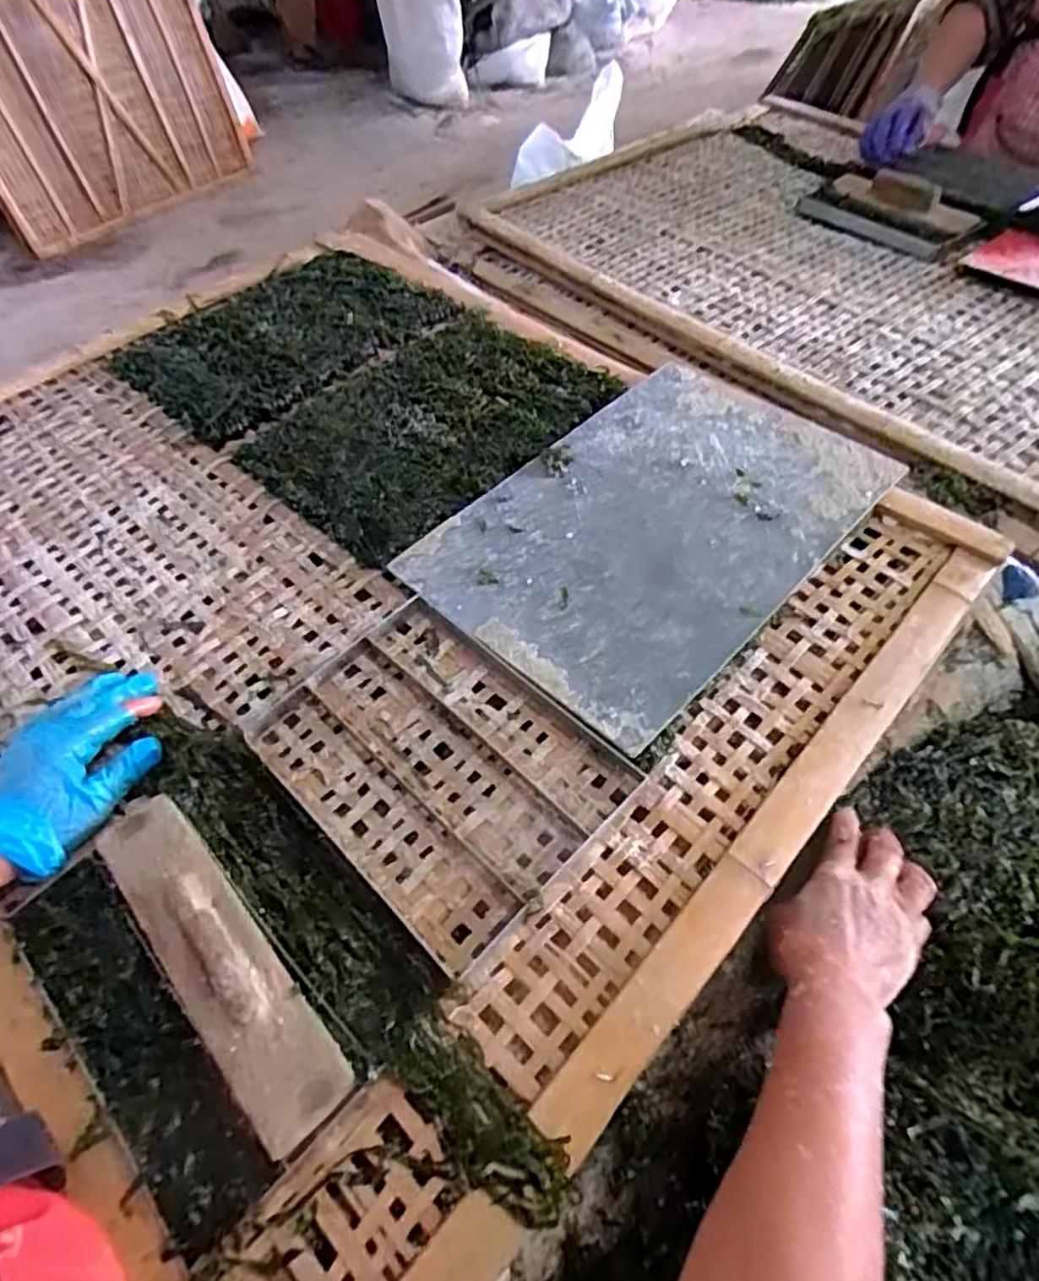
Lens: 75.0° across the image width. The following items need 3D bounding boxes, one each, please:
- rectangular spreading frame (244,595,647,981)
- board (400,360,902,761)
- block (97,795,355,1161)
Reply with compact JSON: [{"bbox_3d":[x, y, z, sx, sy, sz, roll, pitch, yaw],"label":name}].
[{"bbox_3d":[-0.064,0.084,0.496,0.254,0.018,0.179,38,64,23],"label":"rectangular spreading frame"},{"bbox_3d":[0.124,-0.109,0.609,0.266,0.006,0.395,38,65,26],"label":"board"},{"bbox_3d":[-0.188,0.189,0.410,0.054,0.029,0.232,-38,63,-22],"label":"block"}]

